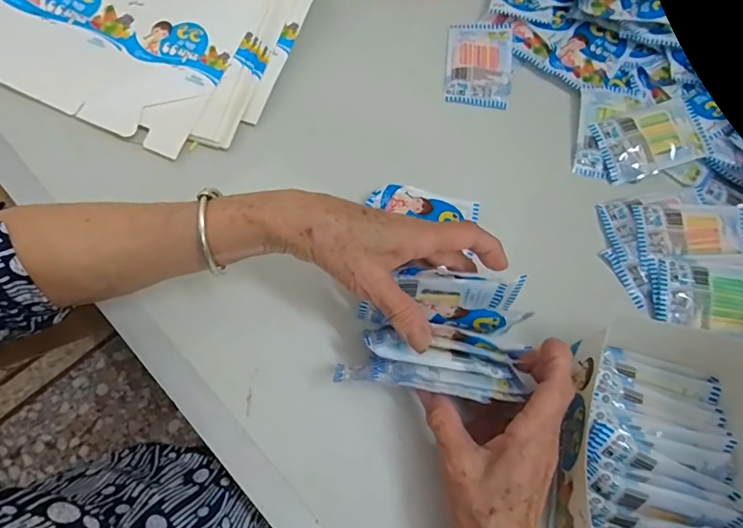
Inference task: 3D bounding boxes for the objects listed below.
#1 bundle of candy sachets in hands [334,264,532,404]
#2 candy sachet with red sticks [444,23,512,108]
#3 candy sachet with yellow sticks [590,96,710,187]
[{"bbox_3d":[0.051,0.052,0.352,0.115,0.053,0.085,8,73,0],"label":"bundle of candy sachets in hands"},{"bbox_3d":[0.110,-0.207,0.493,0.066,0.008,0.103,7,68,-2],"label":"candy sachet with red sticks"},{"bbox_3d":[0.264,-0.118,0.456,0.093,0.014,0.064,-17,71,-11],"label":"candy sachet with yellow sticks"}]

